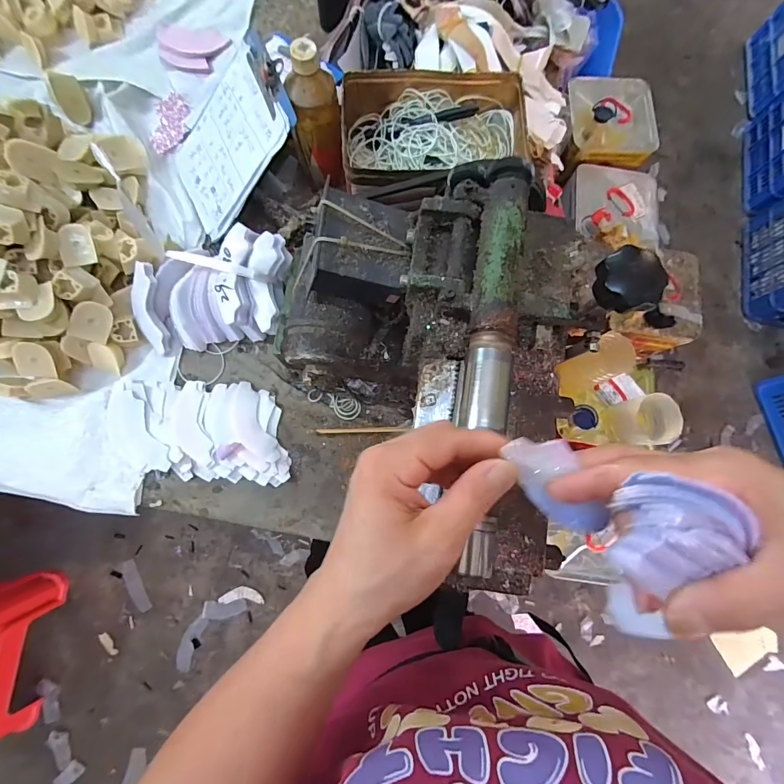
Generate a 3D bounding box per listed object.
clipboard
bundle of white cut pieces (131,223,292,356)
[{"bbox_3d":[-0.222,-0.335,0.515,0.221,0.014,0.150,-32,82,32],"label":"clipboard"},{"bbox_3d":[-0.240,-0.129,0.501,0.218,0.088,0.123,-6,81,-4],"label":"bundle of white cut pieces"}]

